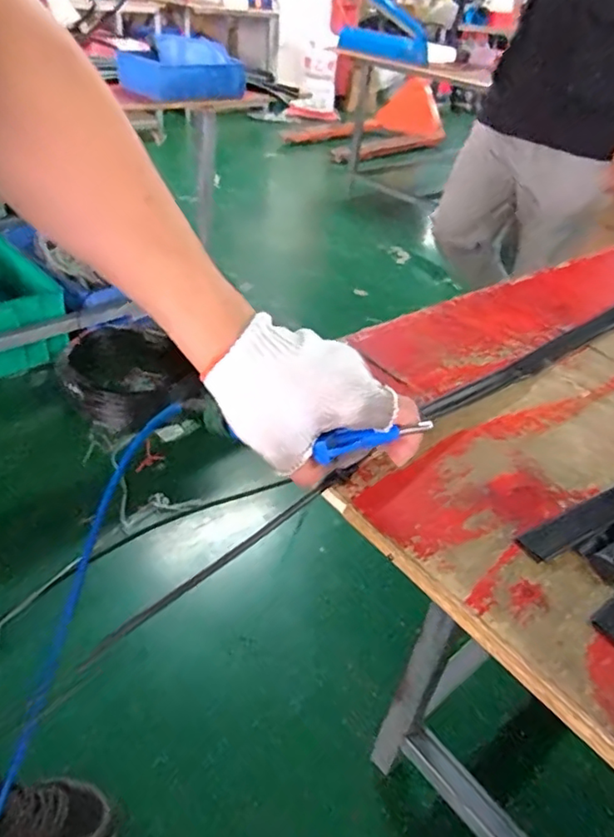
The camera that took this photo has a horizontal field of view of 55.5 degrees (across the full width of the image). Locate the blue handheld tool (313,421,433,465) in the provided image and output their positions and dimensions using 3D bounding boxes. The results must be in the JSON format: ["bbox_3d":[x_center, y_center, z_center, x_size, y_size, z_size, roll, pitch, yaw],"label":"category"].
[{"bbox_3d":[0.044,0.014,0.385,0.076,0.018,0.010,-12,40,-5],"label":"blue handheld tool"}]

